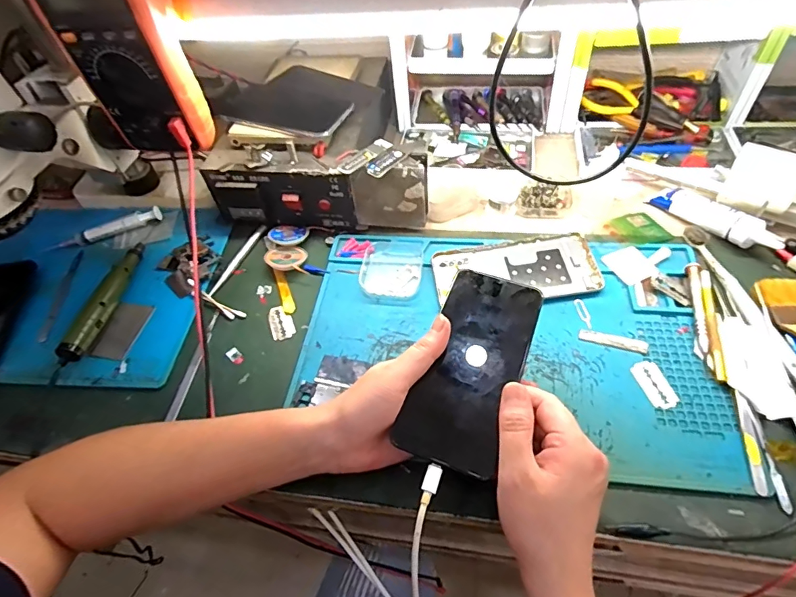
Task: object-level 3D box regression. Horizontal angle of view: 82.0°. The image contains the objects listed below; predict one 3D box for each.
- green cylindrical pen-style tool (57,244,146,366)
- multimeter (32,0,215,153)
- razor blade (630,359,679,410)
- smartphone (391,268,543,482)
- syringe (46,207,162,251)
[{"bbox_3d":[-0.306,-0.003,0.477,0.019,0.023,0.160,-1,52,6],"label":"green cylindrical pen-style tool"},{"bbox_3d":[-0.222,-0.206,0.370,0.090,0.175,0.052,9,54,13],"label":"multimeter"},{"bbox_3d":[0.217,0.072,0.387,0.023,0.004,0.044,-15,52,-5],"label":"razor blade"},{"bbox_3d":[0.057,0.048,0.346,0.070,0.015,0.156,17,62,18],"label":"smartphone"},{"bbox_3d":[-0.355,-0.083,0.554,0.133,0.016,0.014,-21,53,-10],"label":"syringe"}]

